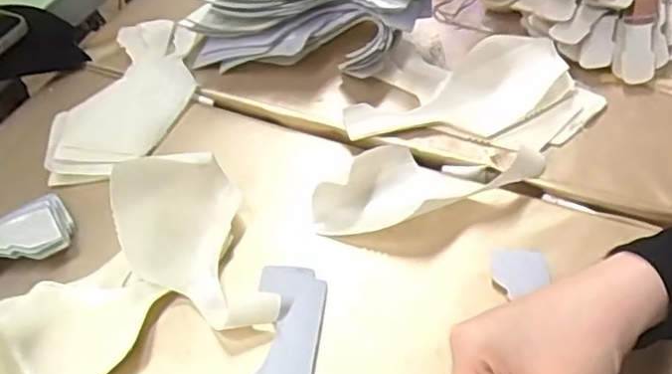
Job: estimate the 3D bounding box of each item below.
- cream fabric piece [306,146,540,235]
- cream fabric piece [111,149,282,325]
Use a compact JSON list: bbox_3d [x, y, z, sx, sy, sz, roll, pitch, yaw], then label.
[{"bbox_3d":[0.062,-0.008,0.466,0.162,0.022,0.068,-21,51,-15],"label":"cream fabric piece"},{"bbox_3d":[-0.093,0.032,0.412,0.081,0.049,0.124,-17,50,-12],"label":"cream fabric piece"}]

